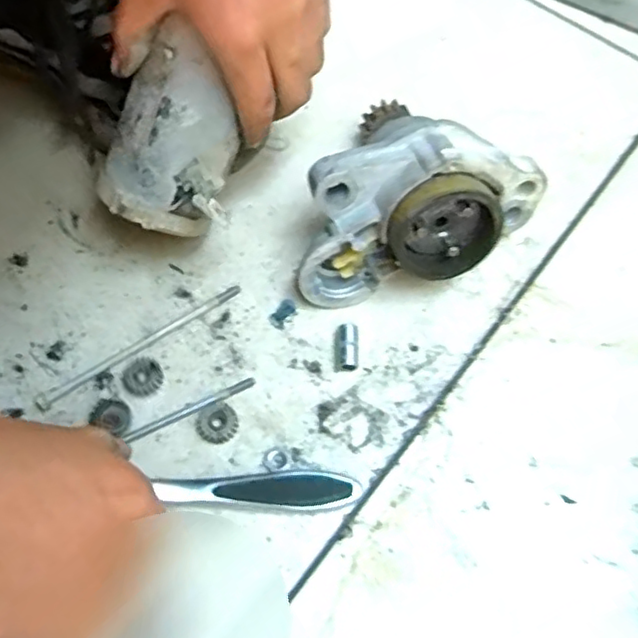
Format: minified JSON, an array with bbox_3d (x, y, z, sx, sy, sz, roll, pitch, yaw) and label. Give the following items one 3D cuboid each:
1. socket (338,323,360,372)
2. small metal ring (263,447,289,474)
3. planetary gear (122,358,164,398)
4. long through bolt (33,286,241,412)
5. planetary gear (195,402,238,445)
[{"bbox_3d":[0.017,0.016,0.367,0.012,0.010,0.026,1,65,-1],"label":"socket"},{"bbox_3d":[-0.023,0.075,0.341,0.013,0.005,0.014,1,65,-1],"label":"small metal ring"},{"bbox_3d":[-0.098,0.033,0.357,0.021,0.007,0.020,1,65,-1],"label":"planetary gear"},{"bbox_3d":[-0.101,0.015,0.368,0.128,0.004,0.009,-31,69,-15],"label":"long through bolt"},{"bbox_3d":[-0.055,0.057,0.348,0.022,0.007,0.021,1,65,-1],"label":"planetary gear"}]

